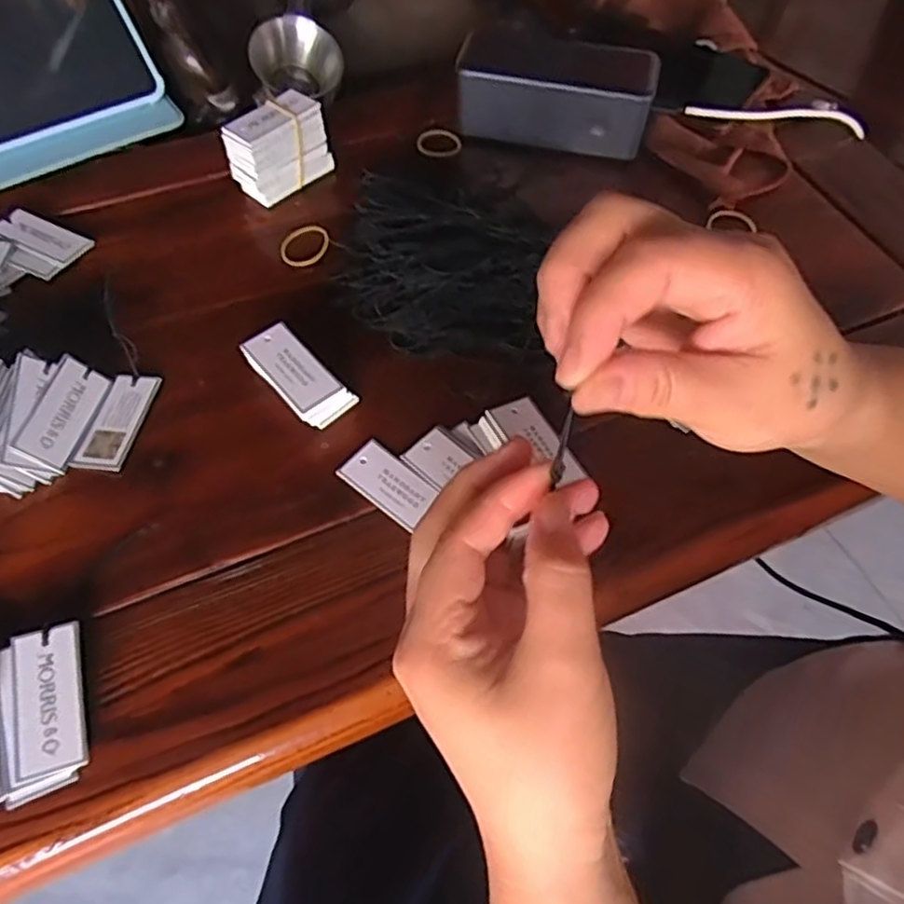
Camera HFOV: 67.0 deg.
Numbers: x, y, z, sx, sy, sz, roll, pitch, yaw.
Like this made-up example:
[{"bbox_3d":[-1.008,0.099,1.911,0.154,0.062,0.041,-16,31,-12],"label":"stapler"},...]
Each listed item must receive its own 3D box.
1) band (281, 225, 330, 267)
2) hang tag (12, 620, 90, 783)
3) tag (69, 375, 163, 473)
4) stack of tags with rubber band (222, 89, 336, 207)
[{"bbox_3d":[-0.092,-0.130,0.424,0.031,0.004,0.033,1,58,-1],"label":"band"},{"bbox_3d":[-0.165,0.101,0.281,0.026,0.004,0.057,-13,66,-11],"label":"hang tag"},{"bbox_3d":[-0.176,-0.017,0.358,0.025,0.004,0.059,9,59,4],"label":"tag"},{"bbox_3d":[-0.110,-0.195,0.438,0.028,0.045,0.060,35,64,18],"label":"stack of tags with rubber band"}]

